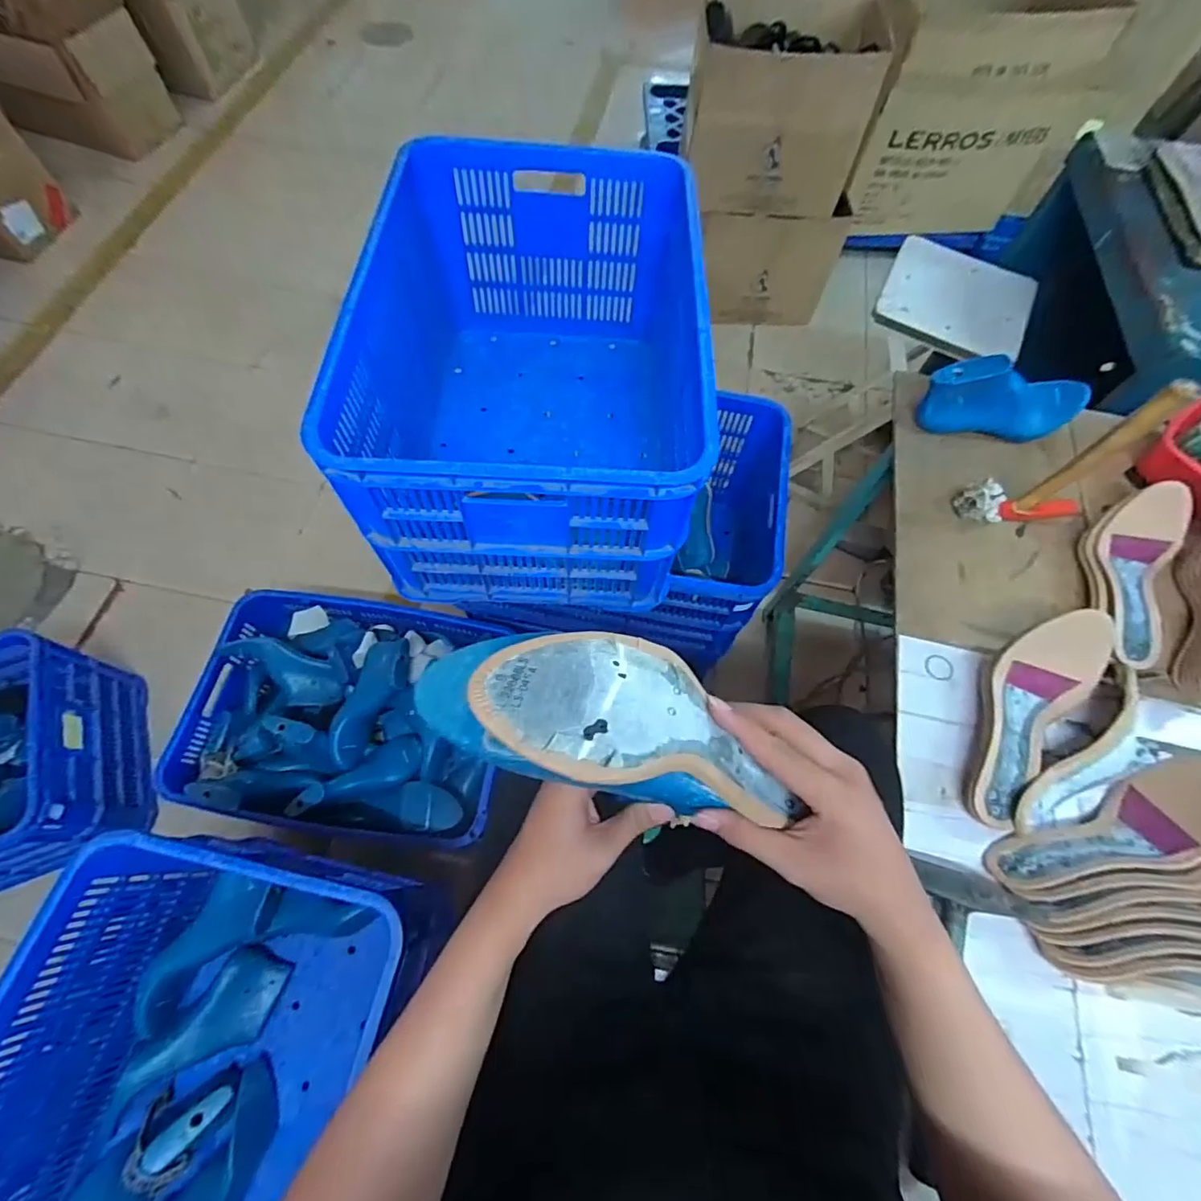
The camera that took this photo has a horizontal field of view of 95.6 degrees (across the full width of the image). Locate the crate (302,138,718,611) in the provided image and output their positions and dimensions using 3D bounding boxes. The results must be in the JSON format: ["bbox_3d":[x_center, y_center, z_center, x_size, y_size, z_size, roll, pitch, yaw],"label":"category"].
[{"bbox_3d":[-0.086,-0.329,0.804,0.405,0.339,0.612,3,66,-1],"label":"crate"}]

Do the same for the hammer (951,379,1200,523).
[{"bbox_3d":[0.548,-0.169,0.618,0.156,0.221,0.053,-9,66,-6],"label":"hammer"}]

